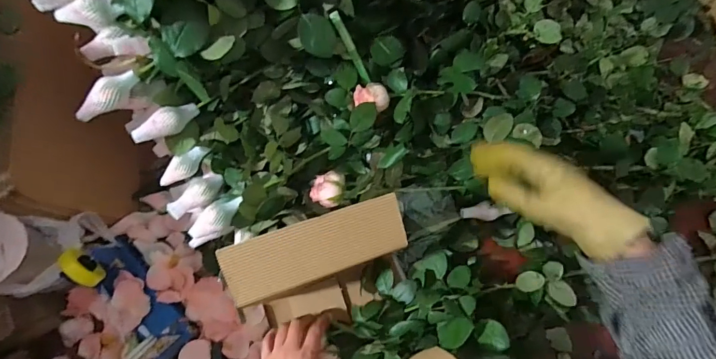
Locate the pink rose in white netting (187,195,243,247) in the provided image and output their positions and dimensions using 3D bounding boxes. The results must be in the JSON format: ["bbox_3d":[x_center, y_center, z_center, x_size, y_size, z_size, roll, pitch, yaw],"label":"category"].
[{"bbox_3d":[-0.200,0.057,0.542,0.038,0.035,0.087,43,77,12],"label":"pink rose in white netting"}]

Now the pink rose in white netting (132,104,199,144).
[{"bbox_3d":[-0.252,-0.076,0.503,0.087,0.028,0.030,-36,76,-26],"label":"pink rose in white netting"}]

